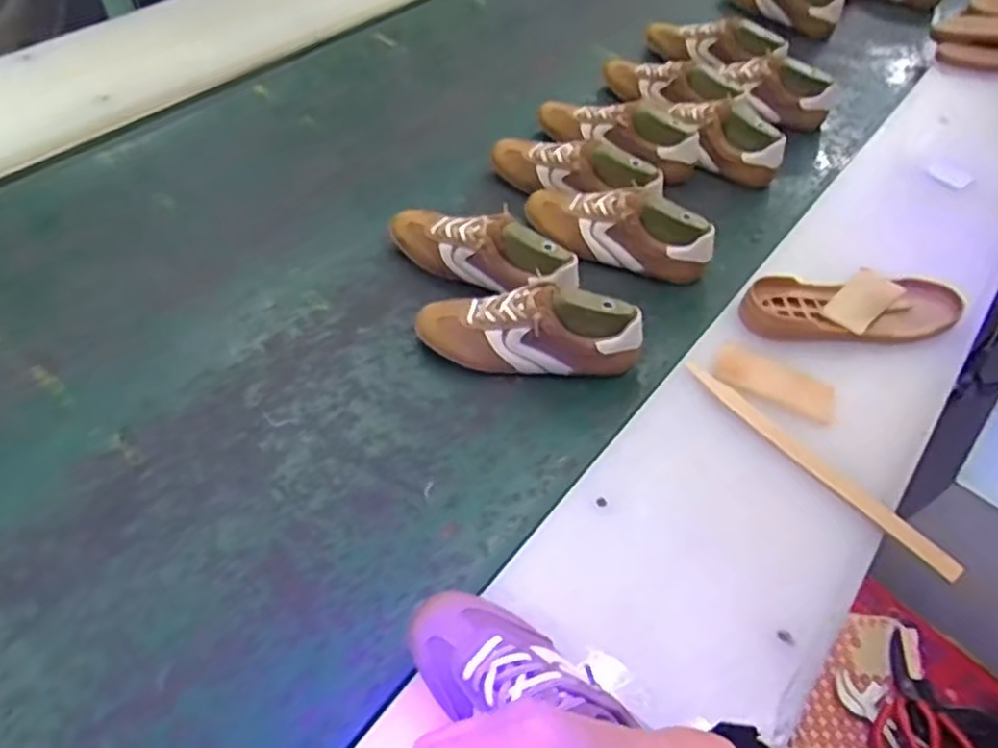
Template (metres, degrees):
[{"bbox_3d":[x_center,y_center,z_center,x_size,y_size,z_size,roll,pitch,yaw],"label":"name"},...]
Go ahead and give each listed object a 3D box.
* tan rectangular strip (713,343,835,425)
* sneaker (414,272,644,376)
[{"bbox_3d":[0.293,0.007,0.758,0.130,0.005,0.051,26,64,7],"label":"tan rectangular strip"},{"bbox_3d":[0.035,-0.057,0.810,0.252,0.089,0.088,2,49,-4],"label":"sneaker"}]

